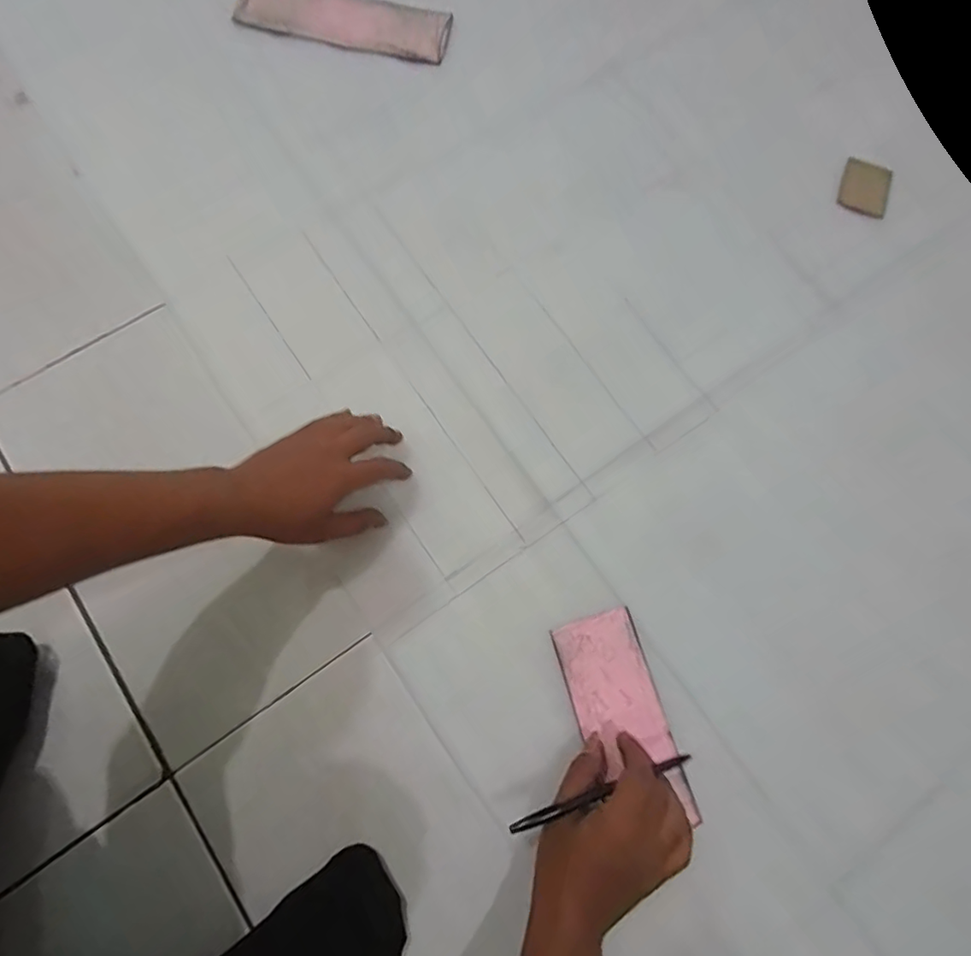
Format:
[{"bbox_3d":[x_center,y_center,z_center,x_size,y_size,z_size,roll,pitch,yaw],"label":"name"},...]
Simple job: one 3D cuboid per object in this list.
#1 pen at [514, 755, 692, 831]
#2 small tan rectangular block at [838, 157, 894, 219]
[{"bbox_3d":[0.089,0.240,0.422,0.148,0.013,0.009,-17,75,-8],"label":"pen"},{"bbox_3d":[0.453,-0.345,0.656,0.057,0.004,0.070,20,81,-1],"label":"small tan rectangular block"}]

